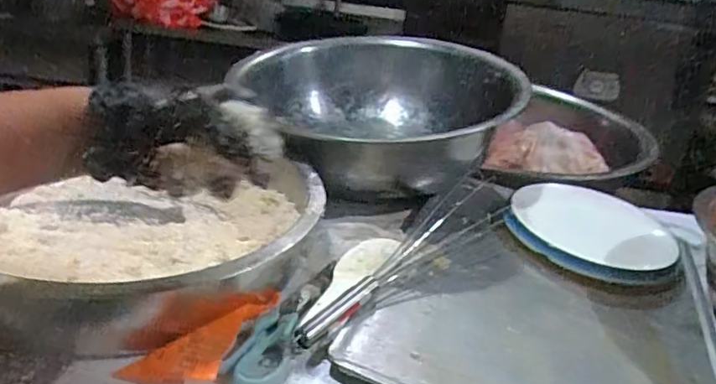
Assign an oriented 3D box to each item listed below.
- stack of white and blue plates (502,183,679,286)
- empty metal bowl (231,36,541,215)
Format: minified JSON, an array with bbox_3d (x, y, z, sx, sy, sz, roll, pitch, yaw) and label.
[{"bbox_3d":[0.289,0.046,0.741,0.194,0.032,0.208,15,27,17],"label":"stack of white and blue plates"},{"bbox_3d":[0.025,-0.111,0.844,0.367,0.142,0.405,11,26,9],"label":"empty metal bowl"}]

